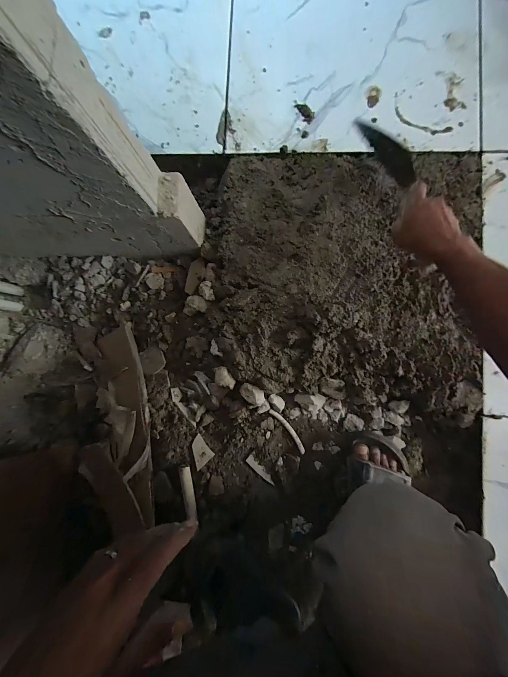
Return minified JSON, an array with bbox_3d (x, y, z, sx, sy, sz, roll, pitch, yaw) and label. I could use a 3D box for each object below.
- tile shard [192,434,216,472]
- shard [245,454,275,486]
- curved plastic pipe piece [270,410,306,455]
[{"bbox_3d":[-0.114,0.236,0.538,0.043,0.004,0.054,-37,80,-21],"label":"tile shard"},{"bbox_3d":[0.015,0.274,0.535,0.018,0.007,0.075,-45,85,0],"label":"shard"},{"bbox_3d":[0.072,0.192,0.539,0.017,0.010,0.112,-37,85,2],"label":"curved plastic pipe piece"}]

